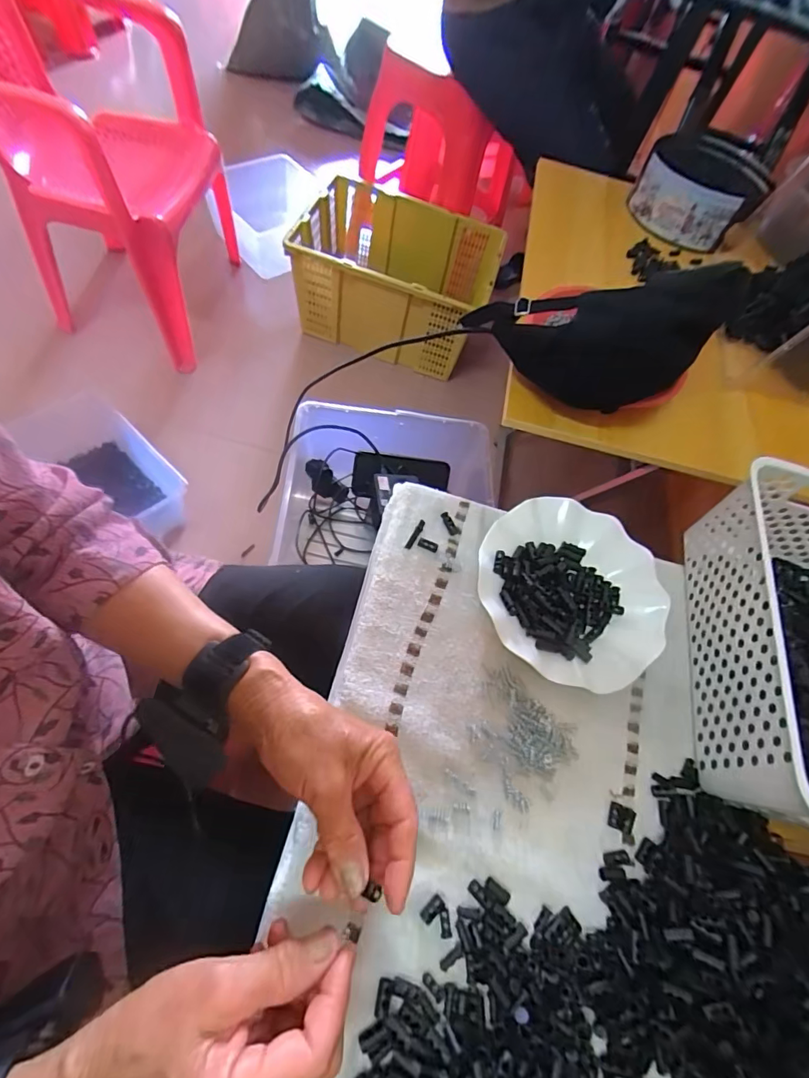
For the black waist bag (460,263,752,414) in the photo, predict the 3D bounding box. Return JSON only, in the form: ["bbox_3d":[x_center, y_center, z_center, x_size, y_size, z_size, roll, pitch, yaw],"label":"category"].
[{"bbox_3d":[0.180,-0.207,0.471,0.237,0.157,0.073,16,62,4],"label":"black waist bag"}]

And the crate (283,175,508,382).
[{"bbox_3d":[-0.022,-0.675,1.219,0.463,0.247,0.361,18,62,-1],"label":"crate"}]

